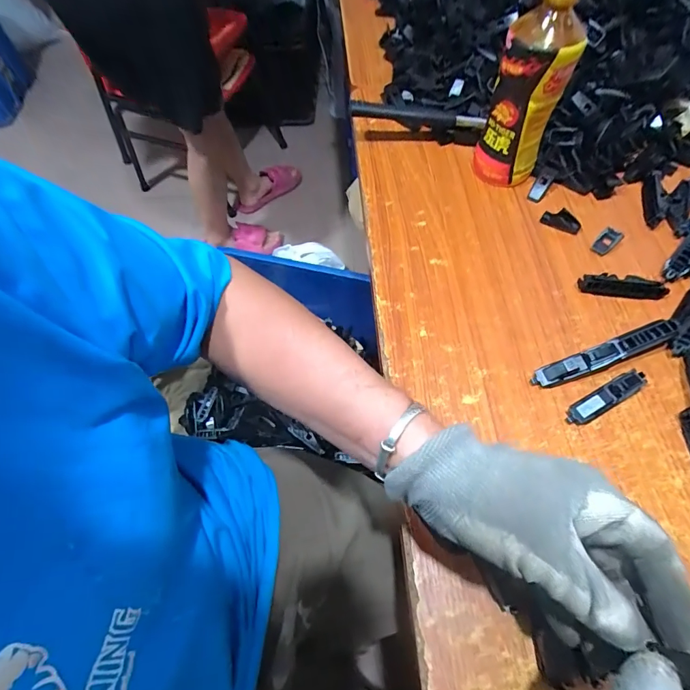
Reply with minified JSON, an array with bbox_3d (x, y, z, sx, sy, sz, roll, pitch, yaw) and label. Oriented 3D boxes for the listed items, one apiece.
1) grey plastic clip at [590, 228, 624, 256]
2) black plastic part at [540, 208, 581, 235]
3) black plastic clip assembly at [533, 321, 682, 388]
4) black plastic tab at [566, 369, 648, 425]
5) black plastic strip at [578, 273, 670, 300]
[{"bbox_3d":[0.279,-0.111,0.441,0.036,0.004,0.019,-40,65,-17],"label":"grey plastic clip"},{"bbox_3d":[0.243,-0.140,0.462,0.041,0.008,0.022,30,67,19],"label":"black plastic part"},{"bbox_3d":[0.233,0.009,0.368,0.132,0.029,0.020,-19,61,-7],"label":"black plastic clip assembly"},{"bbox_3d":[0.227,0.045,0.357,0.081,0.017,0.019,-26,62,-11],"label":"black plastic tab"},{"bbox_3d":[0.277,-0.061,0.412,0.081,0.016,0.020,6,61,8],"label":"black plastic strip"}]

